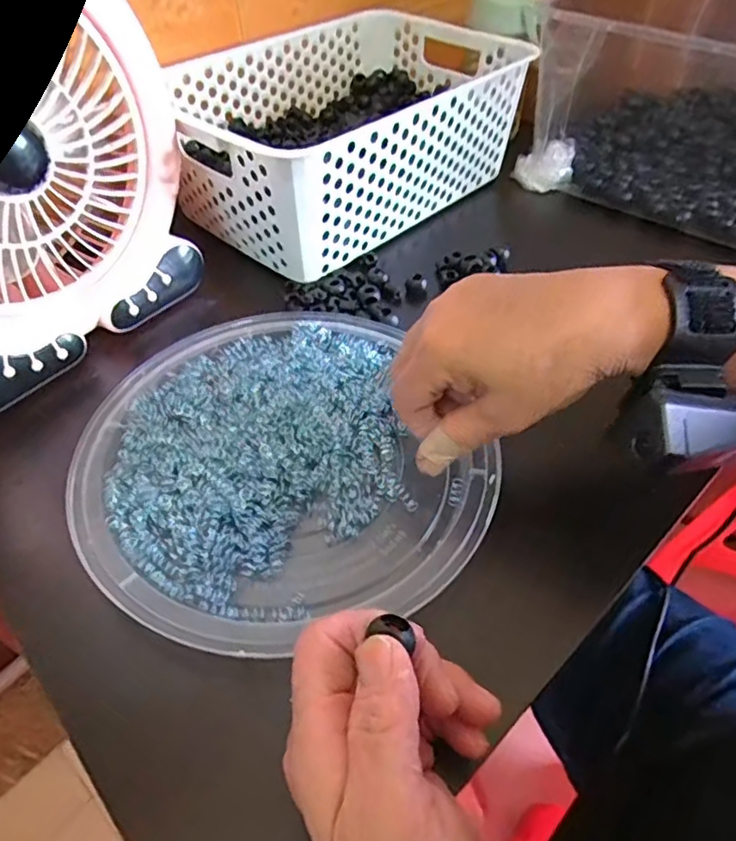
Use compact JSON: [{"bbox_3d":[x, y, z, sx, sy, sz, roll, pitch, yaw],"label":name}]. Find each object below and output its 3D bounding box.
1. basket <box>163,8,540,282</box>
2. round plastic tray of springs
[{"bbox_3d":[-0.022,-0.262,0.519,0.206,0.102,0.313,36,58,28],"label":"basket"},{"bbox_3d":[-0.058,0.019,0.341,0.212,0.016,0.223,0,48,0],"label":"round plastic tray of springs"}]

